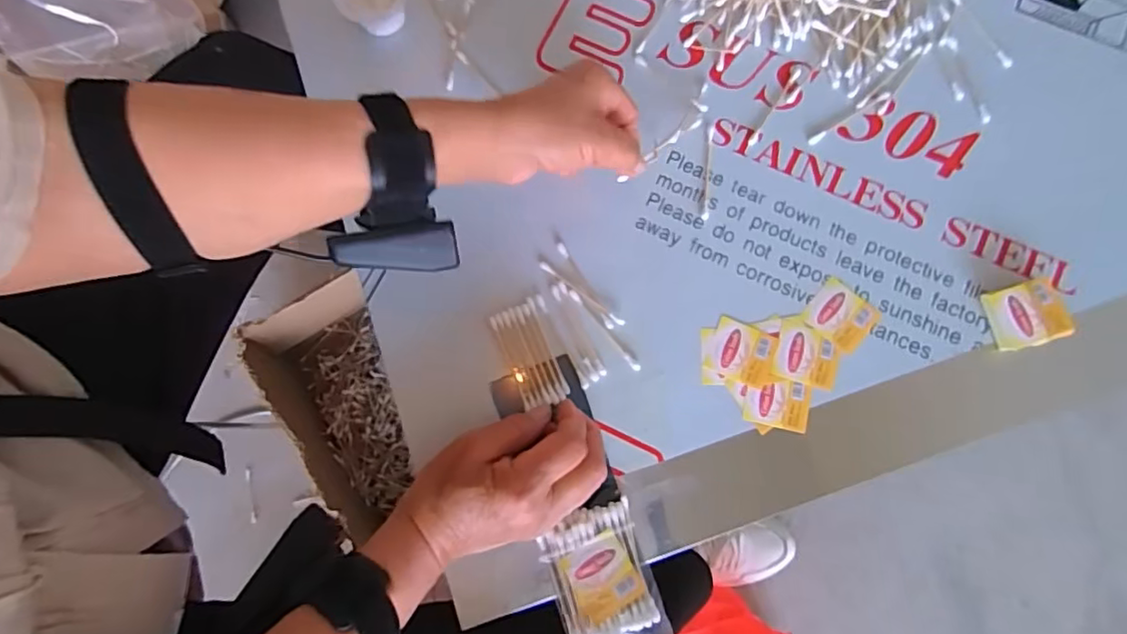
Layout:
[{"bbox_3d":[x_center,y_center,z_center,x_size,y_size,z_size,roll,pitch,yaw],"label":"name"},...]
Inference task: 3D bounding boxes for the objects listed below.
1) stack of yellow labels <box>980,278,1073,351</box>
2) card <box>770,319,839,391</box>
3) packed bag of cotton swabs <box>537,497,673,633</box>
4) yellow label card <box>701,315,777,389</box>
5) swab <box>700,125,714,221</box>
[{"bbox_3d":[0.316,-0.001,0.407,0.044,0.020,0.041,-12,80,-2],"label":"stack of yellow labels"},{"bbox_3d":[0.168,0.026,0.412,0.041,0.004,0.042,14,80,3],"label":"card"},{"bbox_3d":[0.028,0.177,0.376,0.062,0.020,0.104,-19,80,-4],"label":"packed bag of cotton swabs"},{"bbox_3d":[0.124,0.024,0.413,0.043,0.004,0.040,21,80,4],"label":"yellow label card"},{"bbox_3d":[0.106,-0.107,0.440,0.006,0.004,0.072,6,79,1],"label":"swab"}]

